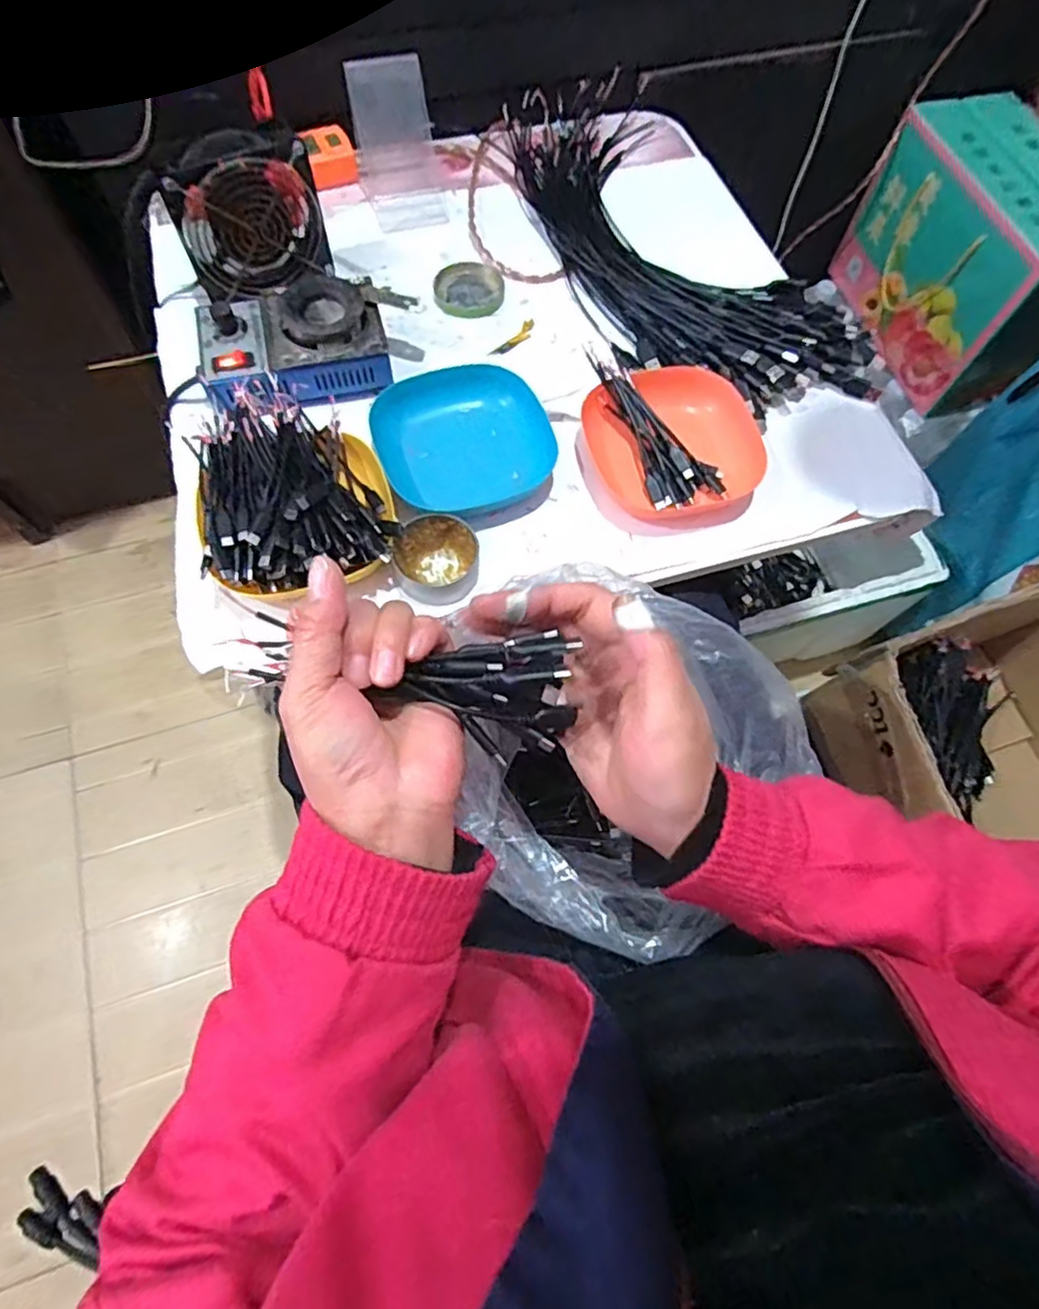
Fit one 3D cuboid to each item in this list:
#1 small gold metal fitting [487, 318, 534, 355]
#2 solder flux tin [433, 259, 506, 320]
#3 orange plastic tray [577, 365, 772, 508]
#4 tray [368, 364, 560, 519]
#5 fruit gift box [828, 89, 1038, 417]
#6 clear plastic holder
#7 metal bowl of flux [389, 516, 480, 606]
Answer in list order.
[{"bbox_3d":[-0.004,-0.292,0.593,0.013,0.004,0.059,36,71,12],"label":"small gold metal fitting"},{"bbox_3d":[-0.047,-0.348,0.614,0.066,0.011,0.065,1,68,-2],"label":"solder flux tin"},{"bbox_3d":[0.124,-0.182,0.535,0.133,0.030,0.136,-6,68,-5],"label":"orange plastic tray"},{"bbox_3d":[-0.046,-0.175,0.525,0.135,0.032,0.119,-18,70,-9],"label":"tray"},{"bbox_3d":[0.625,-0.533,0.888,0.162,0.234,0.350,-12,69,-7],"label":"fruit gift box"},{"bbox_3d":[-0.117,-0.496,0.624,0.081,0.092,0.107,-14,69,-8],"label":"clear plastic holder"},{"bbox_3d":[-0.062,-0.071,0.482,0.061,0.030,0.059,1,68,-2],"label":"metal bowl of flux"}]

